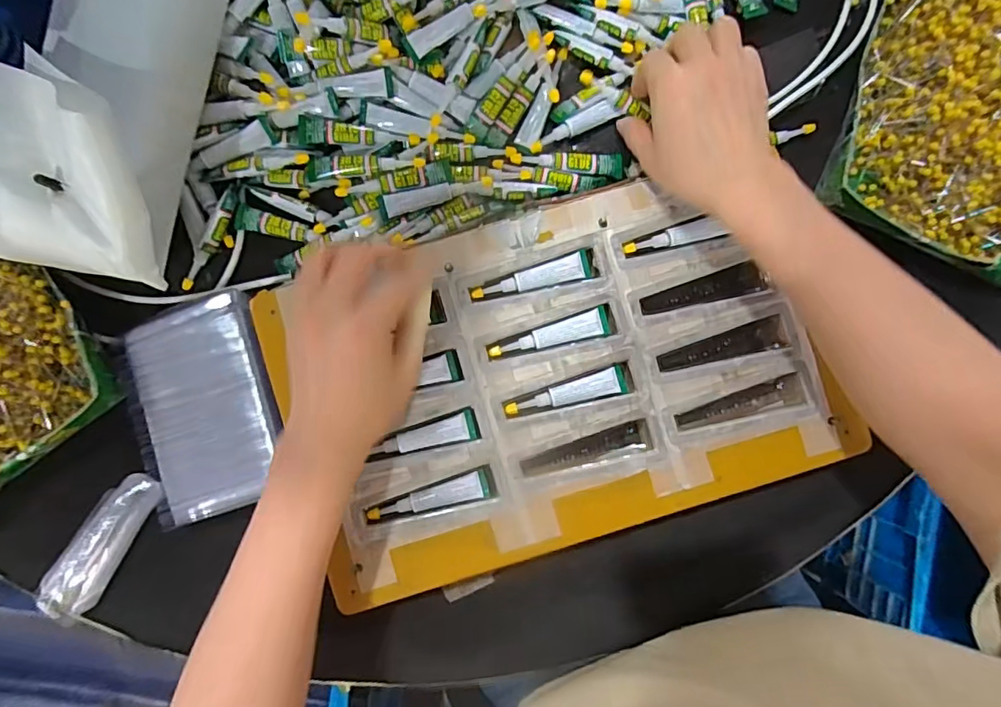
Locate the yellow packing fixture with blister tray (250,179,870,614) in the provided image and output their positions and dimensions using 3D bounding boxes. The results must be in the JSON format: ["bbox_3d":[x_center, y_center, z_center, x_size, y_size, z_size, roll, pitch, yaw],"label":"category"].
[{"bbox_3d":[0.037,0.016,0.366,0.357,0.019,0.225,-17,91,-3],"label":"yellow packing fixture with blister tray"}]

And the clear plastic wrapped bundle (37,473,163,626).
[{"bbox_3d":[-0.292,0.143,0.382,0.034,0.020,0.118,35,88,0],"label":"clear plastic wrapped bundle"}]

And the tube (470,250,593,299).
[{"bbox_3d":[0.022,-0.053,0.370,0.086,0.006,0.019,-15,89,-2],"label":"tube"}]

